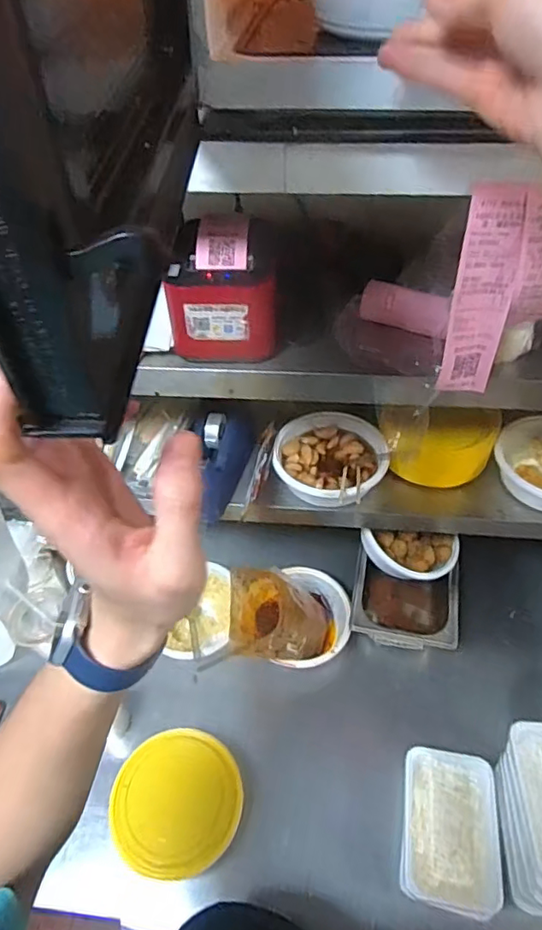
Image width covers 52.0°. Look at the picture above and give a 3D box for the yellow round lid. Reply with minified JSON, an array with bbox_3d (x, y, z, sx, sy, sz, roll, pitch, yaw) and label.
[{"bbox_3d":[-0.124,0.441,0.731,0.164,0.012,0.163,2,60,-3],"label":"yellow round lid"}]

